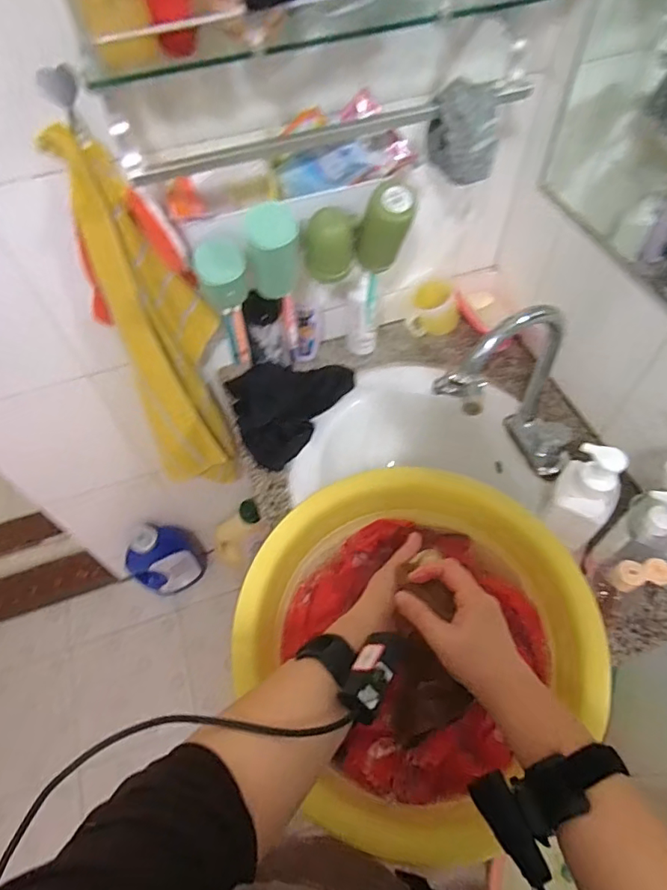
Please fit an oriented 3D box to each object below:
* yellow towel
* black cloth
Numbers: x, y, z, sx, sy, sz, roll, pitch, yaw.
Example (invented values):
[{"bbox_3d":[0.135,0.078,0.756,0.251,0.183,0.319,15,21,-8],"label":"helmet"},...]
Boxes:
[{"bbox_3d":[-0.271,-0.138,0.883,0.157,0.707,0.079,5,57,5],"label":"yellow towel"},{"bbox_3d":[-0.093,-0.056,0.870,0.231,0.083,0.175,7,57,6],"label":"black cloth"}]

